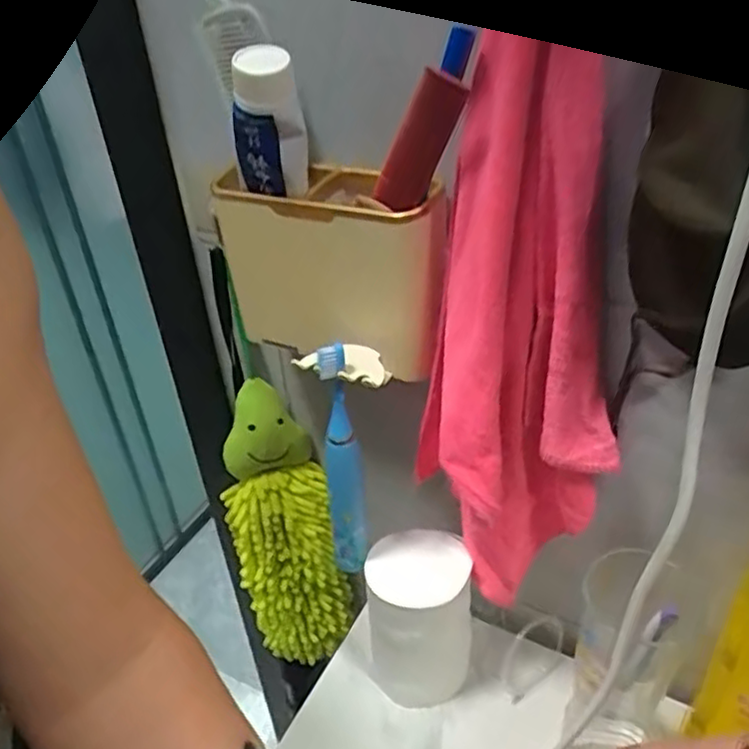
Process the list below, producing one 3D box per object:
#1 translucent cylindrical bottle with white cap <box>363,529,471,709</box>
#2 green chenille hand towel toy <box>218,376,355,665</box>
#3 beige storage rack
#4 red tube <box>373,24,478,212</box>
[{"bbox_3d":[0.032,0.199,0.520,0.084,0.143,0.072,-2,34,3],"label":"translucent cylindrical bottle with white cap"},{"bbox_3d":[-0.084,0.153,0.638,0.108,0.306,0.053,-7,34,-4],"label":"green chenille hand towel toy"},{"bbox_3d":[-0.024,-0.070,0.439,0.161,0.117,0.055,17,40,28],"label":"beige storage rack"},{"bbox_3d":[0.023,-0.117,0.330,0.017,0.115,0.024,-30,73,-33],"label":"red tube"}]

